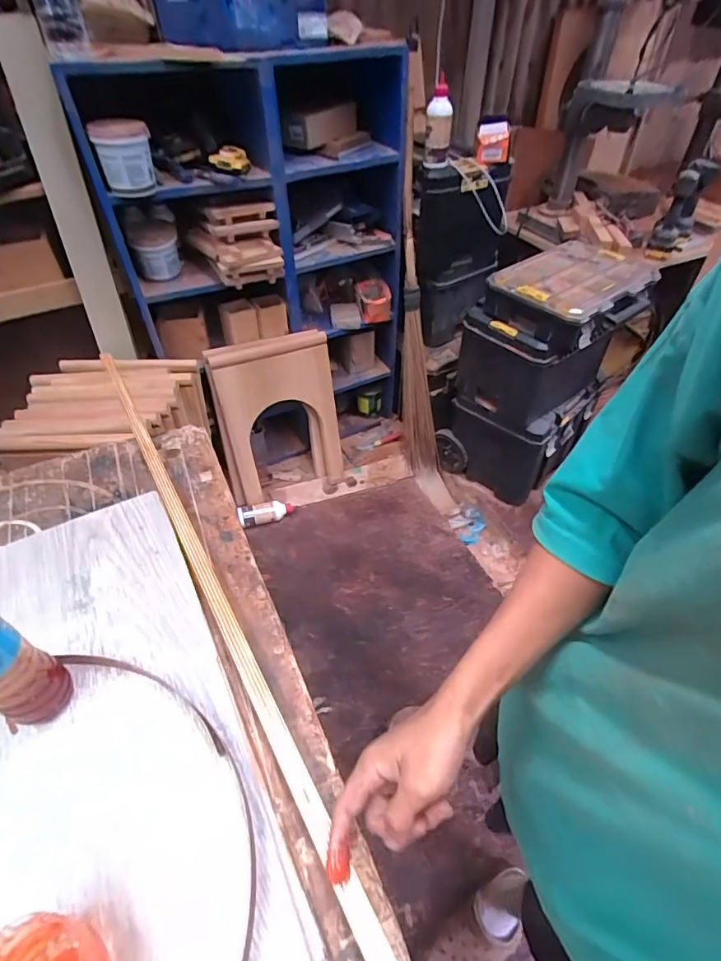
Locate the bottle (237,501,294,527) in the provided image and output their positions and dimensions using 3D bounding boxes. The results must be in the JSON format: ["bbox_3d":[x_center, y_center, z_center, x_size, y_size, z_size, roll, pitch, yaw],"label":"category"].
[{"bbox_3d":[-0.332,0.113,1.692,0.193,0.080,0.056,-18,49,-16],"label":"bottle"}]

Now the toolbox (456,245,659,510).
[{"bbox_3d":[0.596,-0.337,1.673,0.447,0.792,0.415,-32,54,-26],"label":"toolbox"}]

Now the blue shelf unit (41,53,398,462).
[{"bbox_3d":[-0.245,-0.579,1.528,0.823,1.179,0.264,-25,51,-21],"label":"blue shelf unit"}]

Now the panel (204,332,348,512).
[{"bbox_3d":[-0.279,-0.205,1.653,0.400,0.574,0.079,-14,39,-15],"label":"panel"}]

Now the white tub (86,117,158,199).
[{"bbox_3d":[-0.533,-0.732,1.091,0.119,0.132,0.118,-16,48,-14],"label":"white tub"}]

